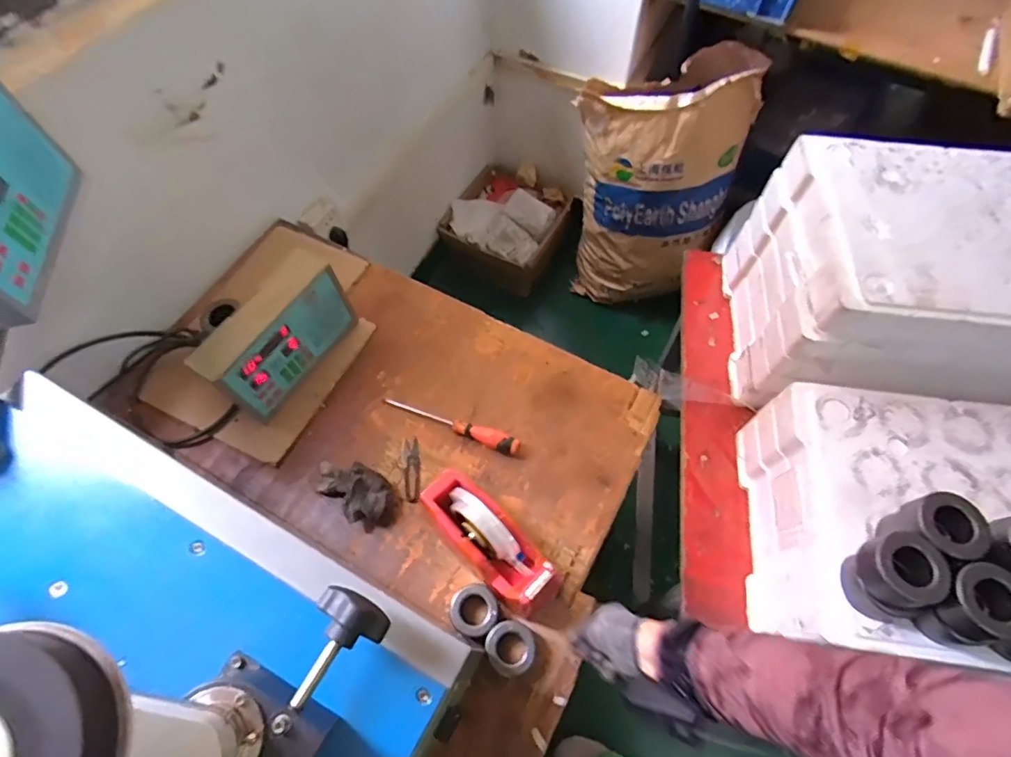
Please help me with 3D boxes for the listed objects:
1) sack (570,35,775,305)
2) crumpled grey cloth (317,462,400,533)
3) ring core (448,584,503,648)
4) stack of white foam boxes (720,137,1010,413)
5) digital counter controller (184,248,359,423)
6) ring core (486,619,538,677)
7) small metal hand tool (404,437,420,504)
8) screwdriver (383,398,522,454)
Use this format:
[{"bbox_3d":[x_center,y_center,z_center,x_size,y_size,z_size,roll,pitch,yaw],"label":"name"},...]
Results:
[{"bbox_3d":[0.404,-0.555,1.435,0.397,0.611,0.400,19,64,9],"label":"sack"},{"bbox_3d":[-0.208,0.157,0.739,0.120,0.066,0.077,39,69,17],"label":"crumpled grey cloth"},{"bbox_3d":[-0.040,0.299,0.674,0.064,0.040,0.064,0,63,-1],"label":"ring core"},{"bbox_3d":[0.553,-0.113,0.716,0.388,0.237,0.301,6,63,2],"label":"stack of white foam boxes"},{"bbox_3d":[-0.339,-0.060,0.791,0.073,0.164,0.229,30,66,14],"label":"digital counter controller"},{"bbox_3d":[0.008,0.336,0.657,0.058,0.031,0.060,0,63,-1],"label":"ring core"},{"bbox_3d":[-0.139,0.135,0.778,0.023,0.005,0.095,-6,63,-4],"label":"small metal hand tool"},{"bbox_3d":[-0.085,0.065,0.797,0.223,0.027,0.026,21,64,10],"label":"screwdriver"}]

